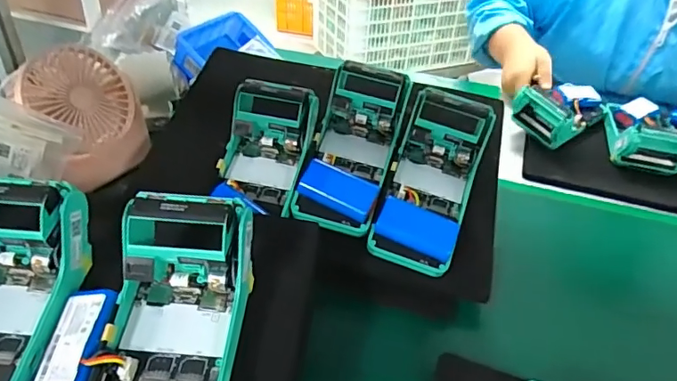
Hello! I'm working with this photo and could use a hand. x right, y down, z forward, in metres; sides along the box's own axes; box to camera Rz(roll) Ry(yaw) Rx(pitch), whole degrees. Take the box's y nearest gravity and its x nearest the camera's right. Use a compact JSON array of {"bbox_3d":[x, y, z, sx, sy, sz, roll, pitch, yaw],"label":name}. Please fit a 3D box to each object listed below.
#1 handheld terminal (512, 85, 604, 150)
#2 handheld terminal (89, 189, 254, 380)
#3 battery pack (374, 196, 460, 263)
[{"bbox_3d":[0.311,-0.116,0.694,0.157,0.065,0.072,-26,47,-34],"label":"handheld terminal"},{"bbox_3d":[-0.100,0.089,0.298,0.077,0.062,0.169,5,63,0],"label":"handheld terminal"},{"bbox_3d":[0.067,0.034,0.431,0.066,0.018,0.038,24,72,8],"label":"battery pack"}]

